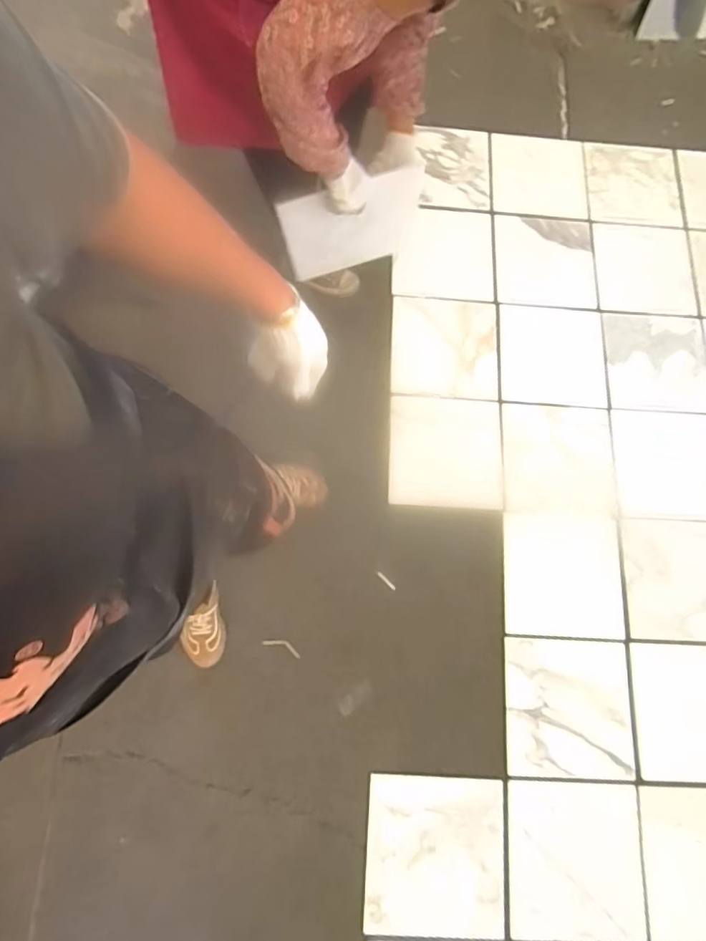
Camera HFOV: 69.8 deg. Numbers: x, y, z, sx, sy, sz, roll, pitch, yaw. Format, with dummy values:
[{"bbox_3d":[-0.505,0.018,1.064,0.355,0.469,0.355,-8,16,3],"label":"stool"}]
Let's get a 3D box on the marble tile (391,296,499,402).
[{"bbox_3d":[0.257,-0.346,1.426,0.295,0.017,0.284,5,76,-2],"label":"marble tile"}]

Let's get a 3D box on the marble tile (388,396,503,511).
[{"bbox_3d":[0.248,-0.052,1.373,0.295,0.011,0.301,1,78,9],"label":"marble tile"}]

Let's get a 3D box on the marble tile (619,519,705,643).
[{"bbox_3d":[0.831,0.277,1.285,0.281,0.015,0.304,5,68,3],"label":"marble tile"}]

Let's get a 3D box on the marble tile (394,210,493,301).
[{"bbox_3d":[0.268,-0.634,1.481,0.292,0.019,0.286,5,75,-4],"label":"marble tile"}]

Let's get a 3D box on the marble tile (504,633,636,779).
[{"bbox_3d":[0.505,0.557,1.187,0.283,0.019,0.298,1,75,4],"label":"marble tile"}]

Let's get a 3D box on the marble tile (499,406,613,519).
[{"bbox_3d":[0.555,-0.029,1.381,0.289,0.022,0.296,0,85,8],"label":"marble tile"}]

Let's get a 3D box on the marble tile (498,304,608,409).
[{"bbox_3d":[0.558,-0.323,1.423,0.289,0.010,0.291,5,76,-2],"label":"marble tile"}]

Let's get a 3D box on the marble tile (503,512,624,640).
[{"bbox_3d":[0.536,0.268,1.307,0.291,0.025,0.316,5,66,5],"label":"marble tile"}]

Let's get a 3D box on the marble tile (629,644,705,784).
[{"bbox_3d":[0.800,0.568,1.188,0.283,0.020,0.291,2,76,0],"label":"marble tile"}]

